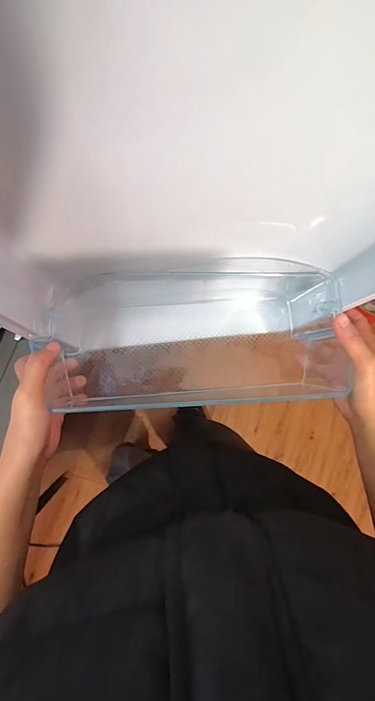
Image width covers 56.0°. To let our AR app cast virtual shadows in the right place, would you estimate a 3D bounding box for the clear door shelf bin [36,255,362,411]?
[{"bbox_3d":[0.014,-0.018,0.410,0.316,0.134,0.162,-6,85,-2],"label":"clear door shelf bin"}]

